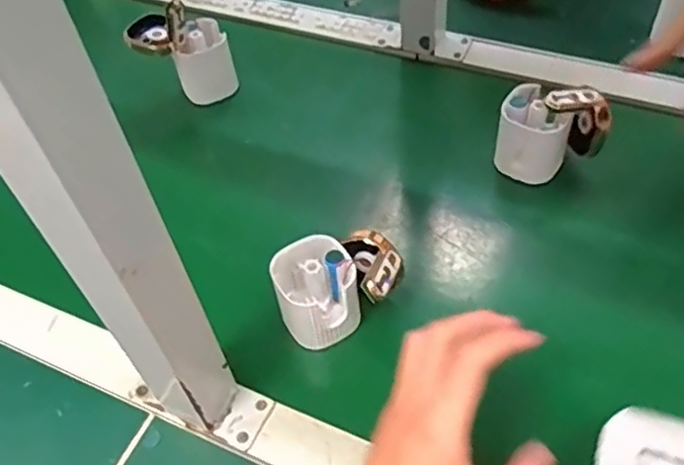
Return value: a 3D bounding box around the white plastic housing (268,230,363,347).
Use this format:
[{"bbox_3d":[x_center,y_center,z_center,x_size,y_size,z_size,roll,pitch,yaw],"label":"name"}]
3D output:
[{"bbox_3d":[-0.020,0.044,0.475,0.058,0.059,0.056,-21,52,-13],"label":"white plastic housing"}]

